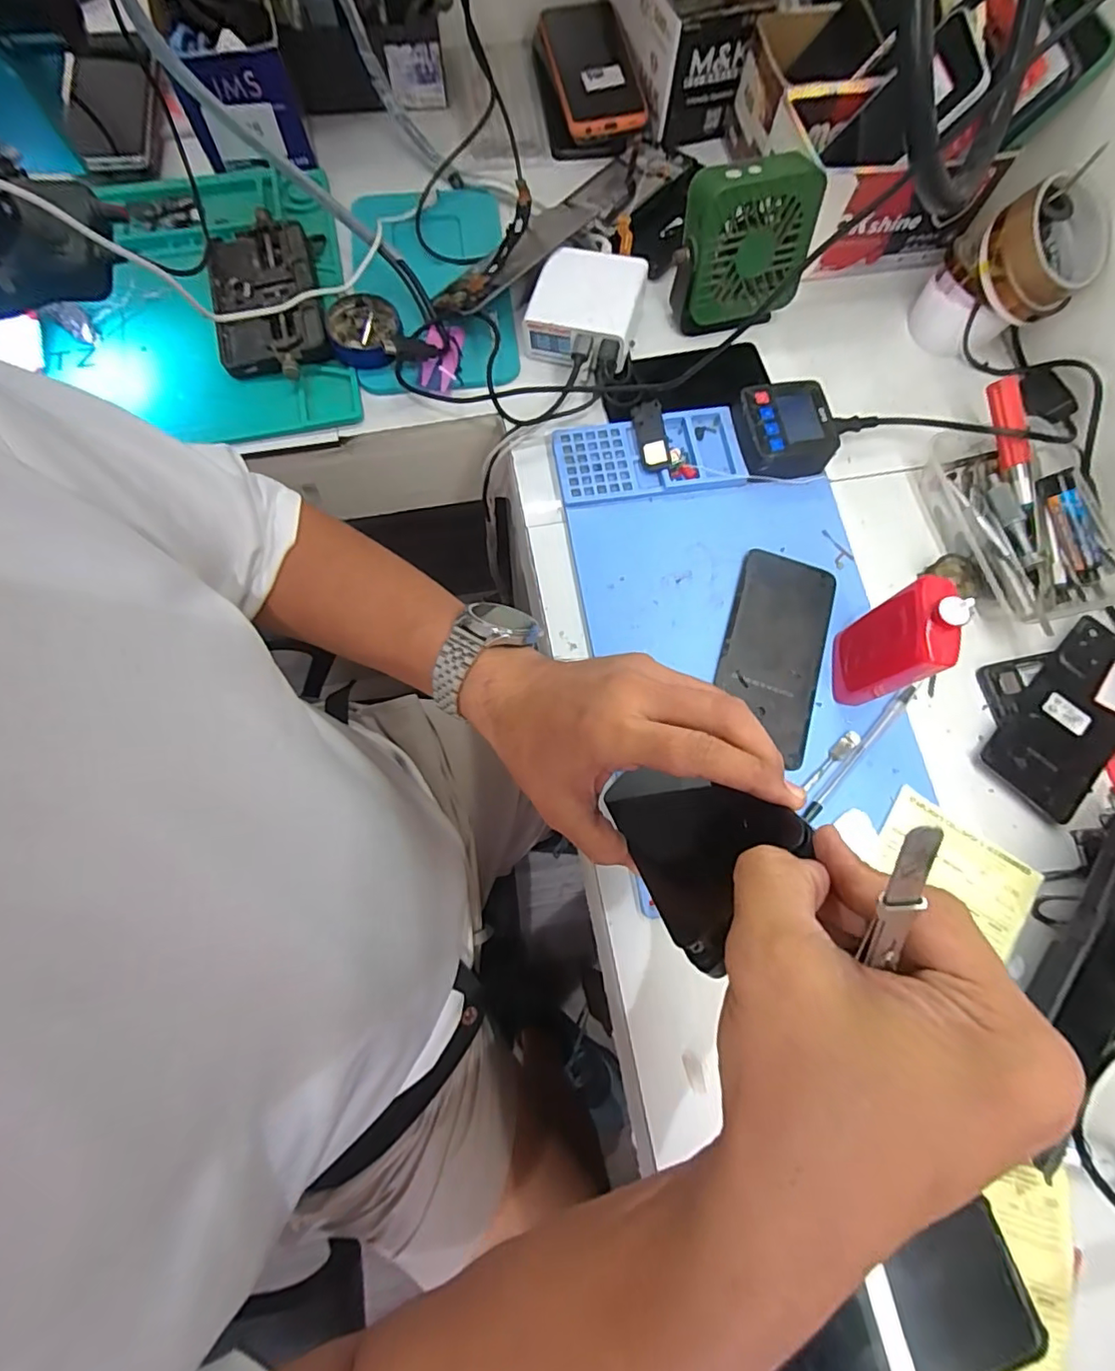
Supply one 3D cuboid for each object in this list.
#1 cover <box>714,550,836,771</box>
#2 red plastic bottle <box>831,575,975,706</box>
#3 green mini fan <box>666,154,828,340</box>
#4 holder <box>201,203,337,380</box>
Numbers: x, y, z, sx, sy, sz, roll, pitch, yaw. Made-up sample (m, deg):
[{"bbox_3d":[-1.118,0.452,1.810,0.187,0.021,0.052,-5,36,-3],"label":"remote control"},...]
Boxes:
[{"bbox_3d":[0.161,-0.029,0.412,0.073,0.011,0.154,19,77,4],"label":"cover"},{"bbox_3d":[0.219,-0.025,0.365,0.023,0.110,0.060,2,74,-1],"label":"red plastic bottle"},{"bbox_3d":[0.149,-0.359,0.456,0.101,0.112,0.045,-15,59,-5],"label":"green mini fan"},{"bbox_3d":[-0.248,-0.334,0.470,0.087,0.022,0.160,-17,78,-4],"label":"holder"}]

